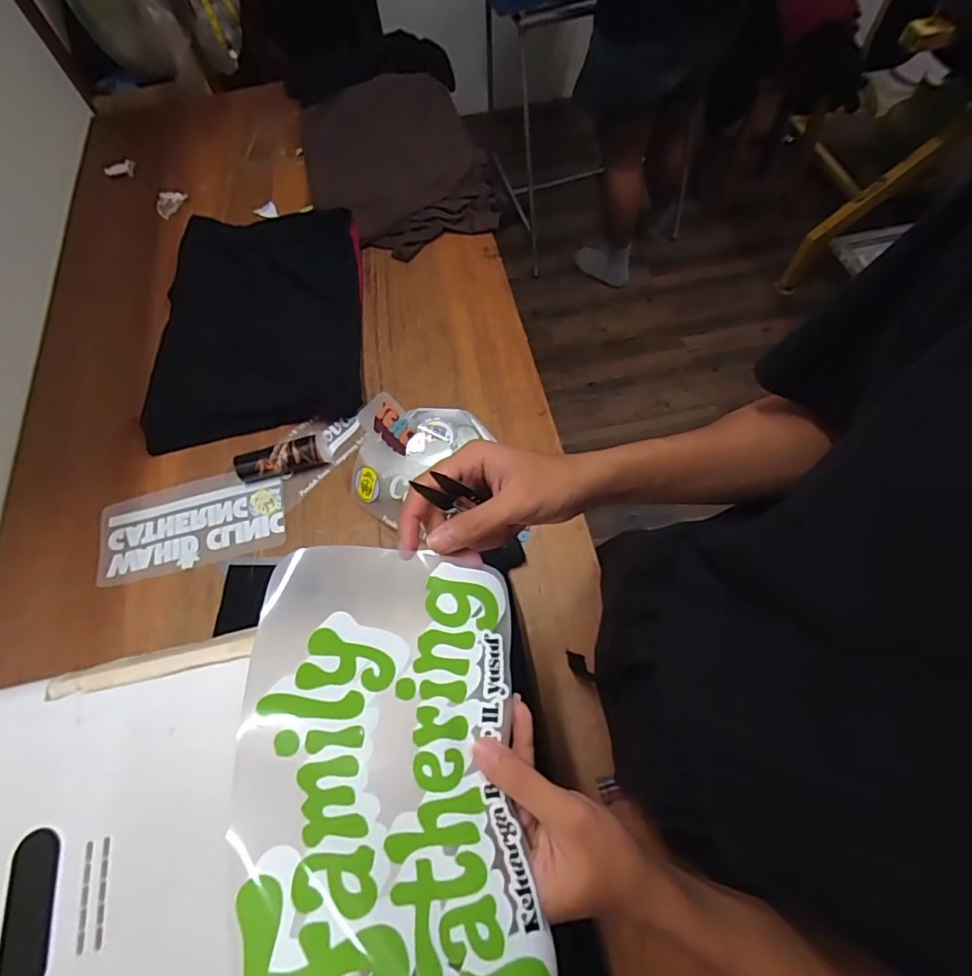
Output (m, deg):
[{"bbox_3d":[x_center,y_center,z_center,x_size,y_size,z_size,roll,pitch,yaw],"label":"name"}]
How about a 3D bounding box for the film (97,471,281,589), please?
[{"bbox_3d":[-0.454,0.056,0.803,0.283,0.009,0.136,-12,67,-2],"label":"film"}]

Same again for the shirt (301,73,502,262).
[{"bbox_3d":[-0.198,-0.713,1.116,0.371,0.088,0.537,-19,64,-6],"label":"shirt"}]

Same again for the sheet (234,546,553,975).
[{"bbox_3d":[-0.042,0.150,0.258,0.147,0.033,0.253,9,51,-22],"label":"sheet"}]

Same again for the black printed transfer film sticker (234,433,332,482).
[{"bbox_3d":[-0.321,-0.049,0.823,0.139,0.046,0.053,-19,64,-6],"label":"black printed transfer film sticker"}]

